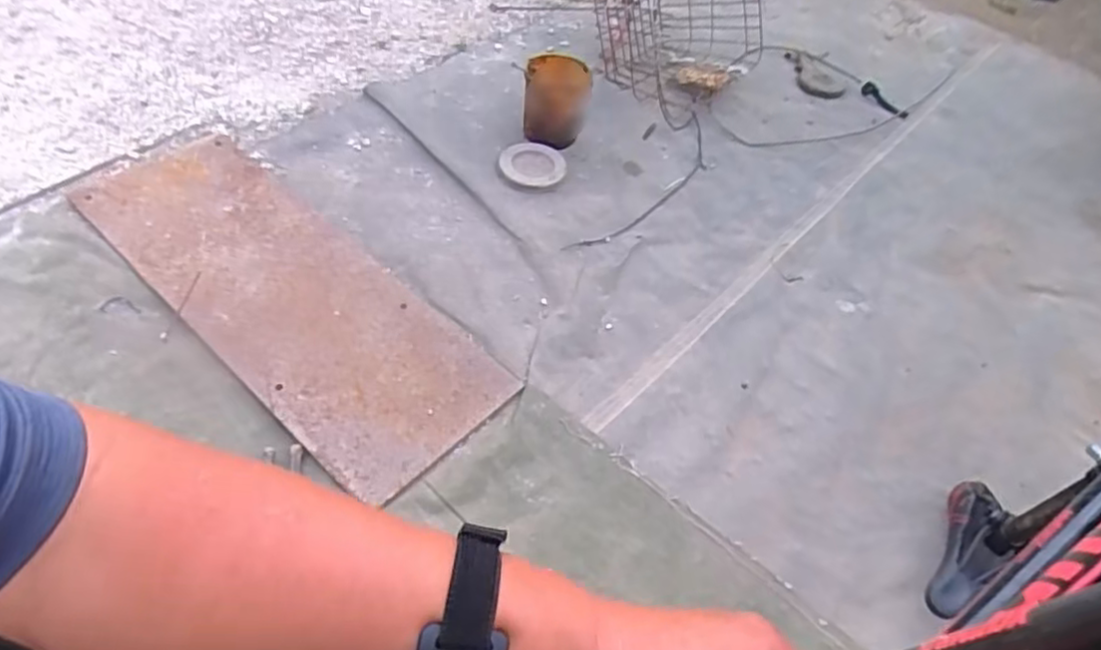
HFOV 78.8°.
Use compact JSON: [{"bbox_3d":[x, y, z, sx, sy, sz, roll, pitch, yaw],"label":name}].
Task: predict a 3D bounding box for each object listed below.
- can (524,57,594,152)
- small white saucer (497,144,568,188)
[{"bbox_3d":[0.010,-0.397,1.225,0.115,0.134,0.093,10,50,1],"label":"can"},{"bbox_3d":[-0.033,-0.292,1.218,0.123,0.016,0.083,13,75,13],"label":"small white saucer"}]

